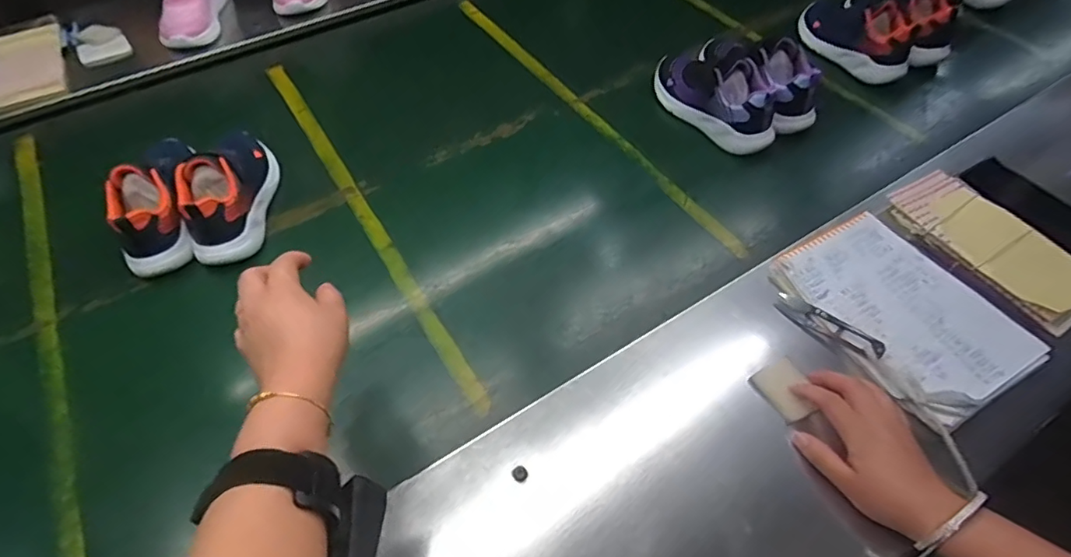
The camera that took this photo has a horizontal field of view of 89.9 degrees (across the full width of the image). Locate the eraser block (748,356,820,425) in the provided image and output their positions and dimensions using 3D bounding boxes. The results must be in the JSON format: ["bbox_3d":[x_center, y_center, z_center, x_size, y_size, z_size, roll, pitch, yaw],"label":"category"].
[{"bbox_3d":[0.231,0.102,0.491,0.040,0.015,0.054,-24,58,-15],"label":"eraser block"}]

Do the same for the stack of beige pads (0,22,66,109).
[{"bbox_3d":[-0.776,-0.324,0.812,0.107,0.020,0.170,-22,57,-14],"label":"stack of beige pads"}]

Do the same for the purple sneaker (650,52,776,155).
[{"bbox_3d":[0.248,-0.263,0.749,0.078,0.087,0.205,-31,60,-19],"label":"purple sneaker"}]

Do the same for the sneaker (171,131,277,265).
[{"bbox_3d":[-0.371,-0.116,0.644,0.076,0.081,0.180,-8,55,-4],"label":"sneaker"}]

